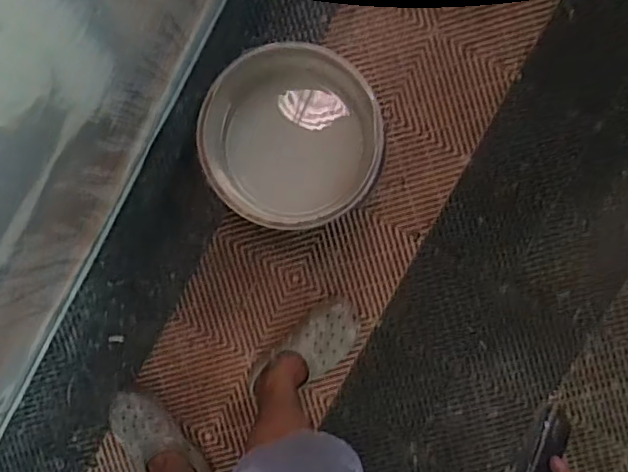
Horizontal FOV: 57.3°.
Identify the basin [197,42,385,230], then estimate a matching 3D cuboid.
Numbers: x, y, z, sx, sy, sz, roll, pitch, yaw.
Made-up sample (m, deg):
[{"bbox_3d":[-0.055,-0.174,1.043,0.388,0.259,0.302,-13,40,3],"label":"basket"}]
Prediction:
[{"bbox_3d":[-0.036,-0.174,1.070,0.287,0.306,0.300,0,94,1],"label":"basin"}]

